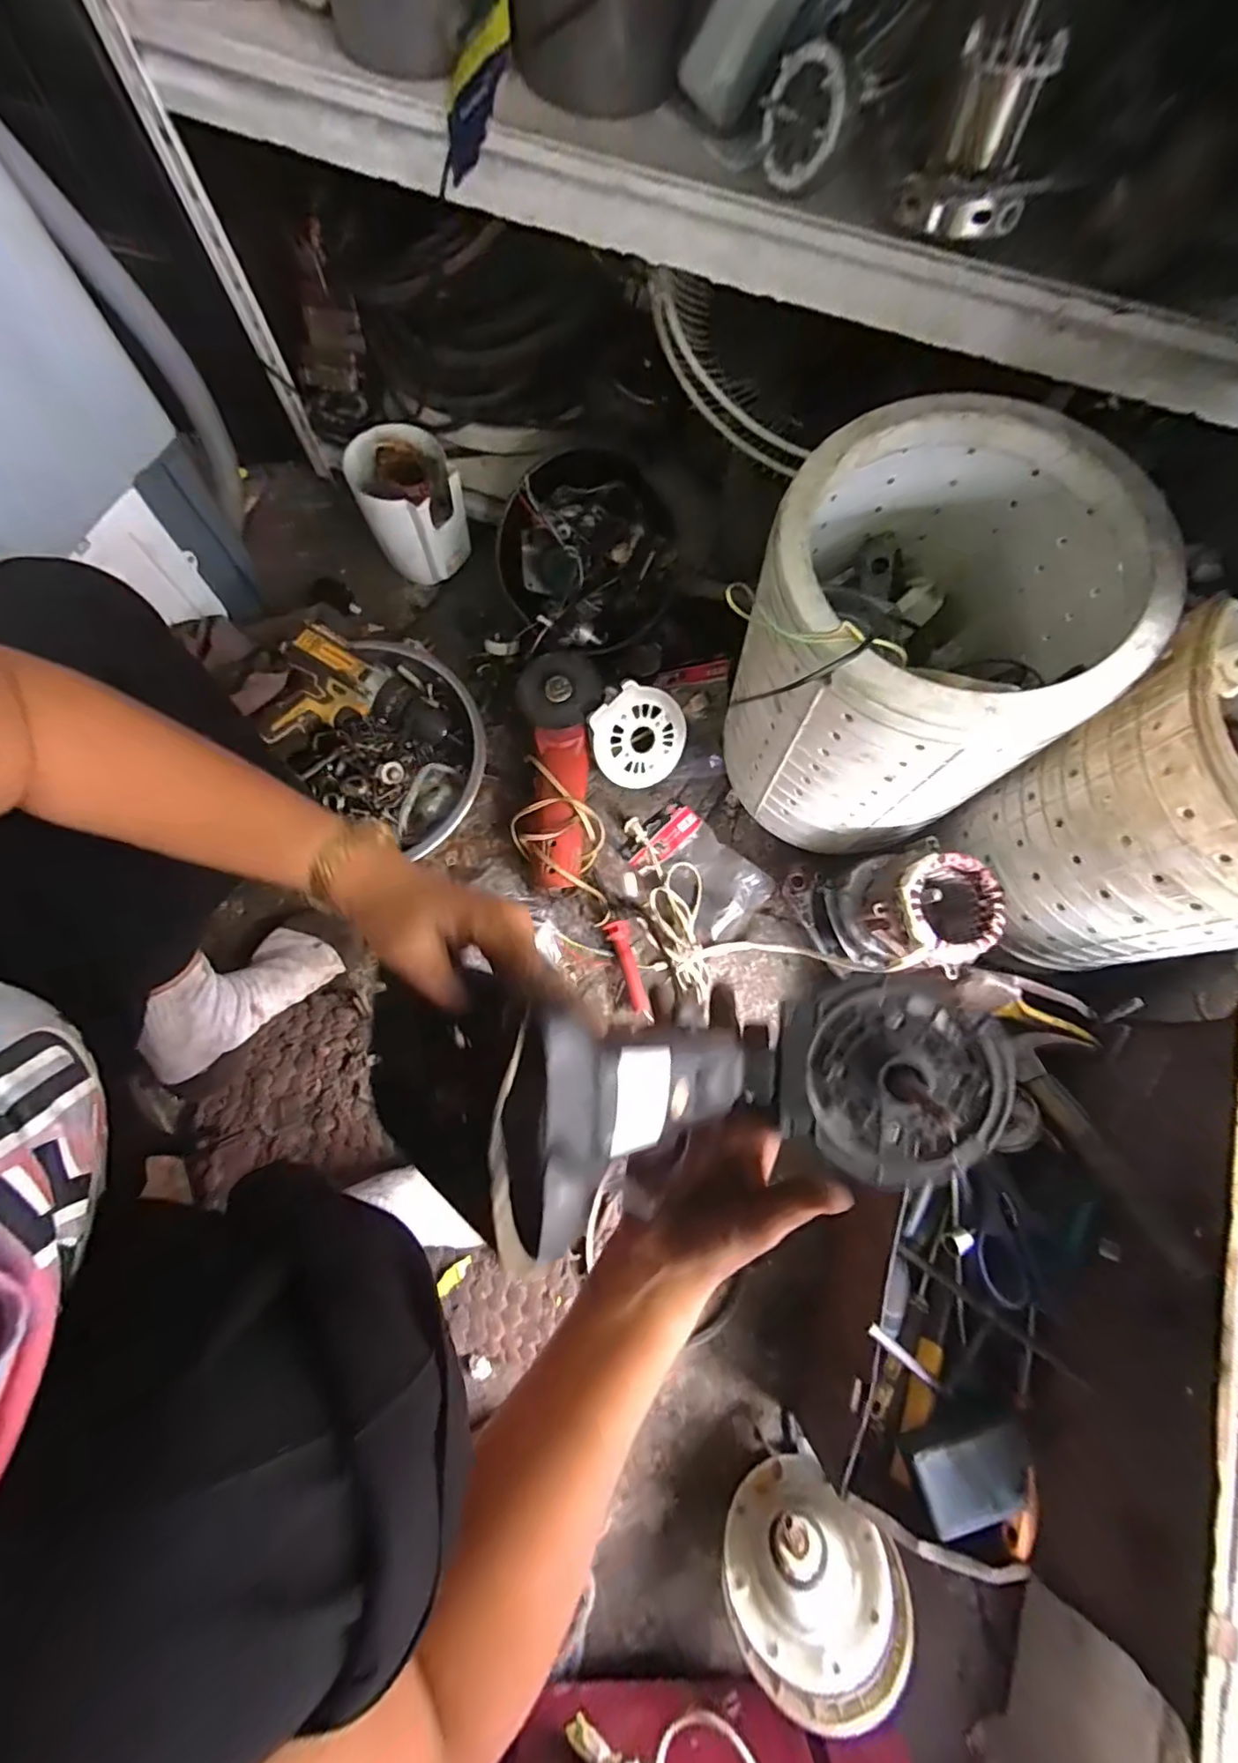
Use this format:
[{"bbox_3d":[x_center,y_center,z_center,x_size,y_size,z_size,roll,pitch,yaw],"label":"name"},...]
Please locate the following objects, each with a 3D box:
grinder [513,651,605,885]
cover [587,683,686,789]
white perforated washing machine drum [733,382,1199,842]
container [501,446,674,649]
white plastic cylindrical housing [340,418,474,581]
[{"bbox_3d":[-0.074,-0.137,0.706,0.103,0.074,0.291,-1,74,-1],"label":"grinder"},{"bbox_3d":[0.025,-0.175,0.720,0.116,0.011,0.122,-9,120,-15],"label":"cover"},{"bbox_3d":[0.259,-0.204,0.558,0.276,0.301,0.288,17,74,4],"label":"white perforated washing machine drum"},{"bbox_3d":[-0.040,-0.401,0.731,0.227,0.086,0.227,0,92,11],"label":"container"},{"bbox_3d":[-0.274,-0.496,0.799,0.121,0.145,0.122,0,74,-1],"label":"white plastic cylindrical housing"}]

